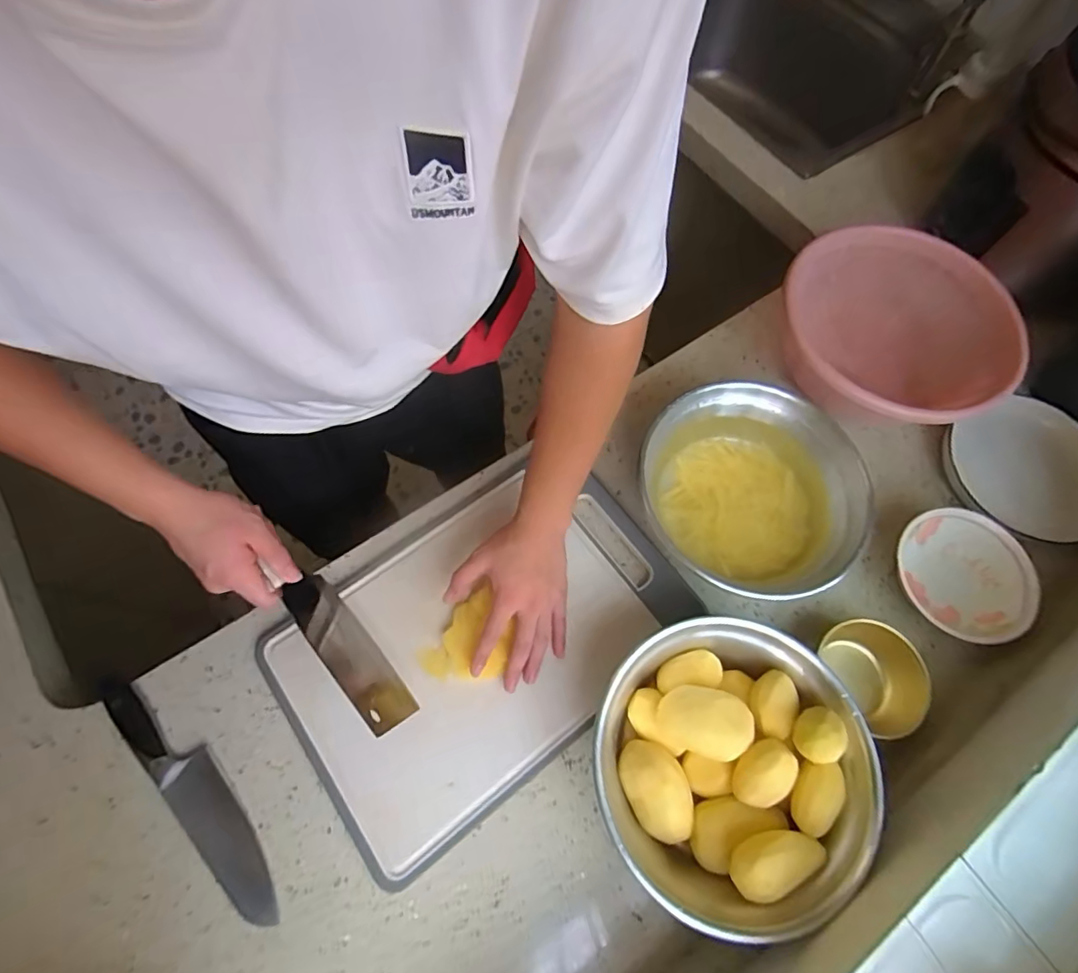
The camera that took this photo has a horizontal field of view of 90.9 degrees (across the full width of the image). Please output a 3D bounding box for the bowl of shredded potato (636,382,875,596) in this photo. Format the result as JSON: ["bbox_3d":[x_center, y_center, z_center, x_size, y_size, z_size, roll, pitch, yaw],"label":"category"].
[{"bbox_3d":[0.242,0.010,0.619,0.242,0.093,0.220,0,67,0],"label":"bowl of shredded potato"}]

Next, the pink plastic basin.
[{"bbox_3d":[0.443,-0.216,0.697,0.263,0.111,0.280,0,67,0],"label":"pink plastic basin"}]

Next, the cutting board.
[{"bbox_3d":[-0.060,0.162,0.587,0.421,0.021,0.276,-36,74,-15],"label":"cutting board"}]

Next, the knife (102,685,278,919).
[{"bbox_3d":[-0.342,0.300,0.519,0.052,0.024,0.275,-42,76,-17],"label":"knife"}]

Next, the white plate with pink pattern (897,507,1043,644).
[{"bbox_3d":[0.479,0.105,0.616,0.137,0.056,0.146,0,67,0],"label":"white plate with pink pattern"}]

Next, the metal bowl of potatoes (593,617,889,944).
[{"bbox_3d":[0.179,0.265,0.516,0.249,0.096,0.243,1,69,-2],"label":"metal bowl of potatoes"}]

